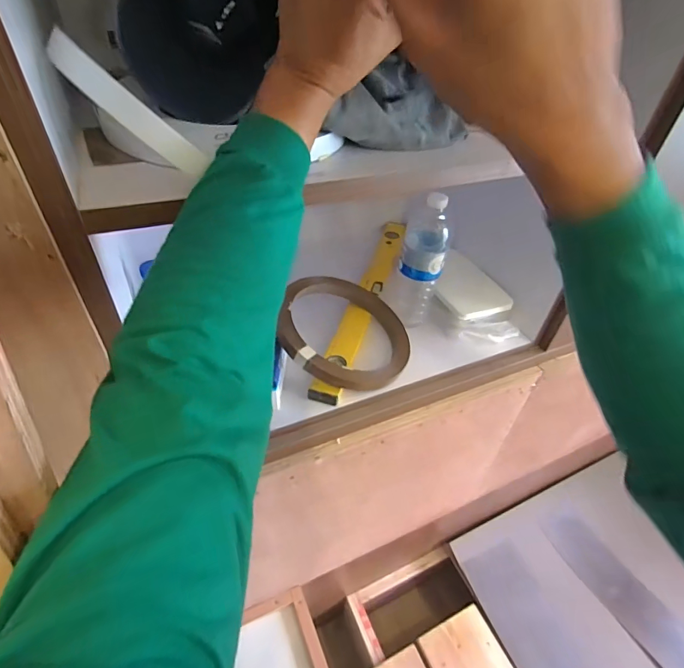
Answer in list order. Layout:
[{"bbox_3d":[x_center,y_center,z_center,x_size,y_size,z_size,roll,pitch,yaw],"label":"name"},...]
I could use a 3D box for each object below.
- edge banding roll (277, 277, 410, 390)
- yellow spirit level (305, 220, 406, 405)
[{"bbox_3d":[0.005,-0.007,0.690,0.231,0.029,0.231,18,44,-18],"label":"edge banding roll"},{"bbox_3d":[0.054,-0.083,0.826,0.060,0.025,0.569,14,44,9],"label":"yellow spirit level"}]

